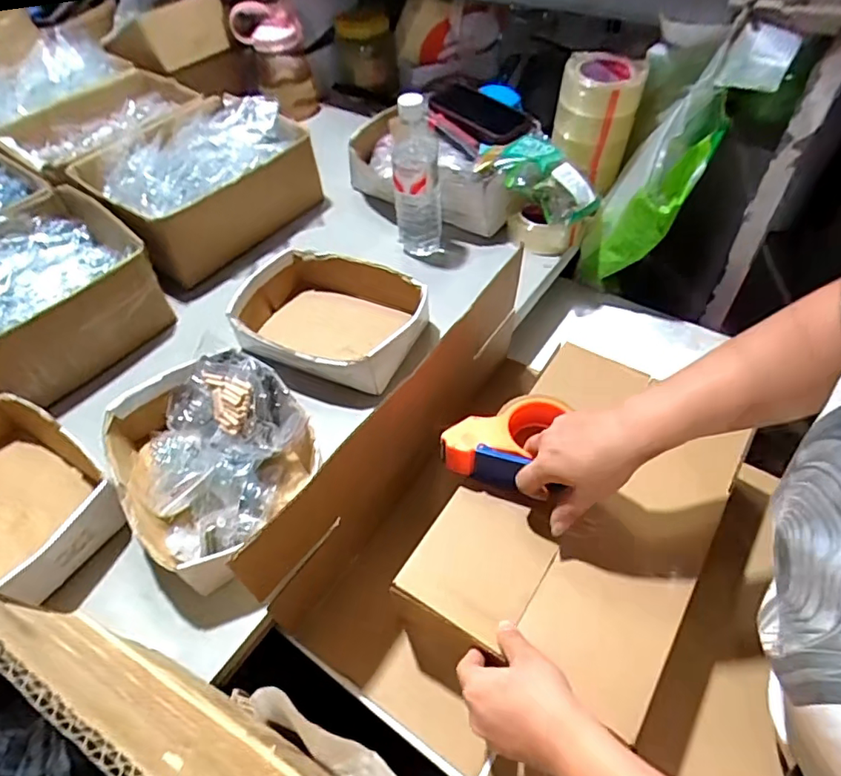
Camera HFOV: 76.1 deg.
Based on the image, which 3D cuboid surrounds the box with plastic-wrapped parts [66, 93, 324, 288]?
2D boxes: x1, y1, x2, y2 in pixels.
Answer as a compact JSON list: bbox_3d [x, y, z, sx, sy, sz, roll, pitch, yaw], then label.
[{"bbox_3d":[-0.385,-0.374,0.945,0.343,0.142,0.343,-38,58,-23],"label":"box with plastic-wrapped parts"}]

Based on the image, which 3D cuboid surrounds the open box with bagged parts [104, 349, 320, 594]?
[{"bbox_3d":[-0.228,0.067,0.594,0.195,0.088,0.243,-33,56,-20],"label":"open box with bagged parts"}]

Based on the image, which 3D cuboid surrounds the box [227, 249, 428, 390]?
[{"bbox_3d":[-0.125,-0.090,0.733,0.247,0.069,0.184,17,54,17],"label":"box"}]

